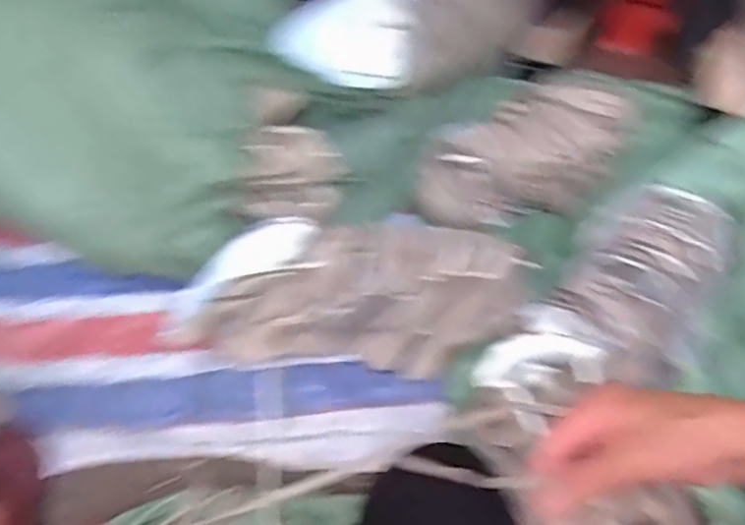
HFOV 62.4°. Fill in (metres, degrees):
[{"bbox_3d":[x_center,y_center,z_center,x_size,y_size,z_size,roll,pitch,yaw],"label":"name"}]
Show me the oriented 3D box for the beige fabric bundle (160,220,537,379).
[{"bbox_3d":[-0.013,0.046,0.891,0.468,0.152,0.201,2,58,6],"label":"beige fabric bundle"}]

